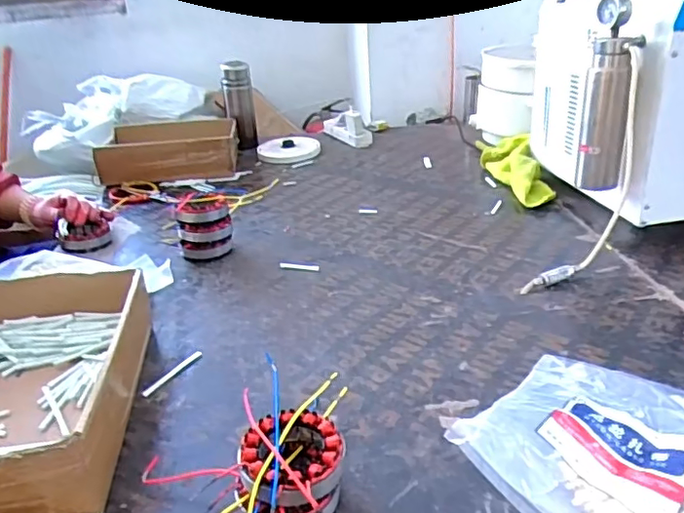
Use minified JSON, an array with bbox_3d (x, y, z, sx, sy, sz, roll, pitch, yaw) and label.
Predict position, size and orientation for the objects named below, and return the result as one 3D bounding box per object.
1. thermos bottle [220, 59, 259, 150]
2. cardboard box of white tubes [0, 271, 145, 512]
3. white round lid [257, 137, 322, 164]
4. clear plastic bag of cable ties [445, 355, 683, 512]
[{"bbox_3d":[-0.265,-0.387,1.451,0.077,0.206,0.073,-5,27,-2],"label":"thermos bottle"},{"bbox_3d":[-0.348,0.134,0.597,0.252,0.100,0.345,-6,27,-4],"label":"cardboard box of white tubes"},{"bbox_3d":[-0.135,-0.277,1.442,0.157,0.030,0.157,-3,27,2],"label":"white round lid"},{"bbox_3d":[0.237,0.159,0.498,0.196,0.065,0.250,17,34,36],"label":"clear plastic bag of cable ties"}]

